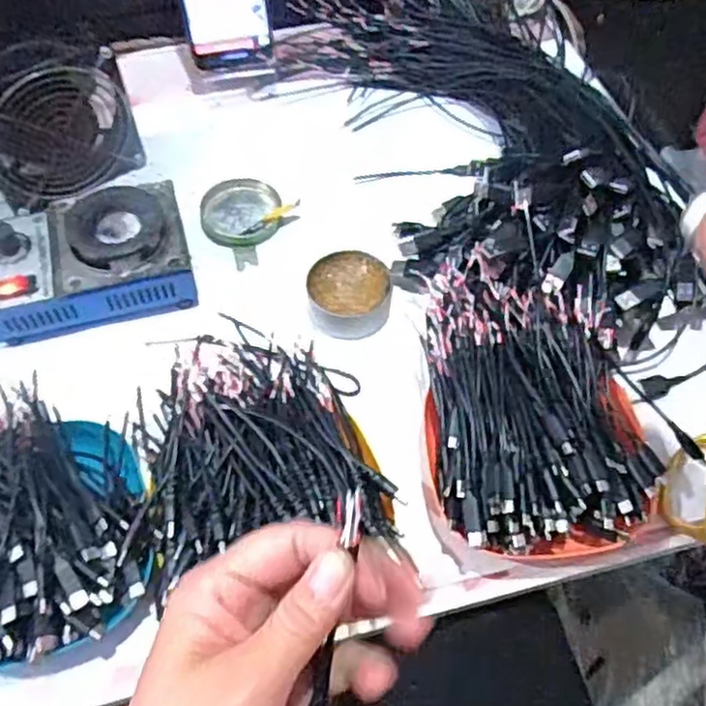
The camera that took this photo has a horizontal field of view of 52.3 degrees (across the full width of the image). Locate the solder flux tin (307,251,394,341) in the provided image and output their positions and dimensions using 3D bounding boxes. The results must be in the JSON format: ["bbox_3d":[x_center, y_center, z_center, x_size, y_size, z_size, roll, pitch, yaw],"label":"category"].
[{"bbox_3d":[-0.003,-0.044,0.540,0.061,0.034,0.056,0,59,0],"label":"solder flux tin"}]

